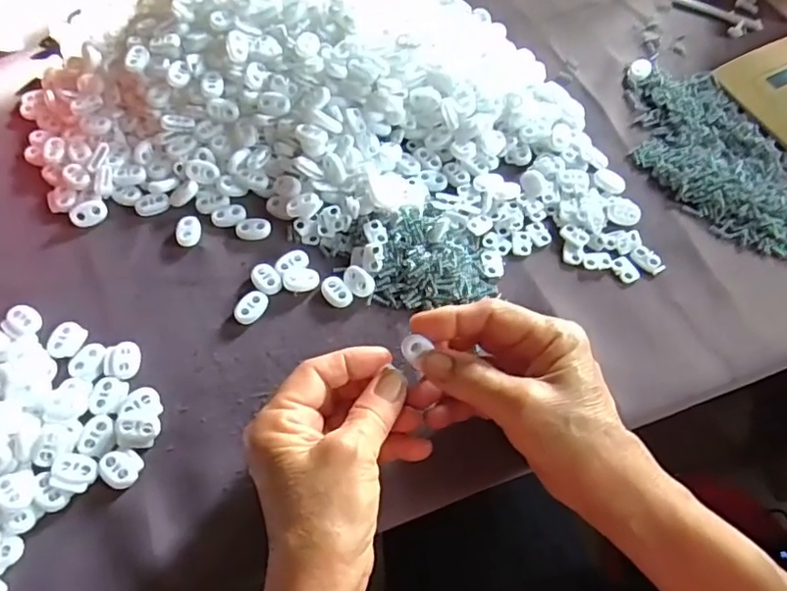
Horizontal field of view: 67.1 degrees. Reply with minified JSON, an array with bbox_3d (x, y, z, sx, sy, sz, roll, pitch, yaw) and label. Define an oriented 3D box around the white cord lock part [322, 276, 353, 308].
[{"bbox_3d":[-0.036,-0.002,0.369,0.015,0.005,0.022,-33,66,-17],"label":"white cord lock part"}]

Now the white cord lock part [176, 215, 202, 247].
[{"bbox_3d":[-0.133,-0.042,0.388,0.014,0.007,0.022,-3,60,-2],"label":"white cord lock part"}]

